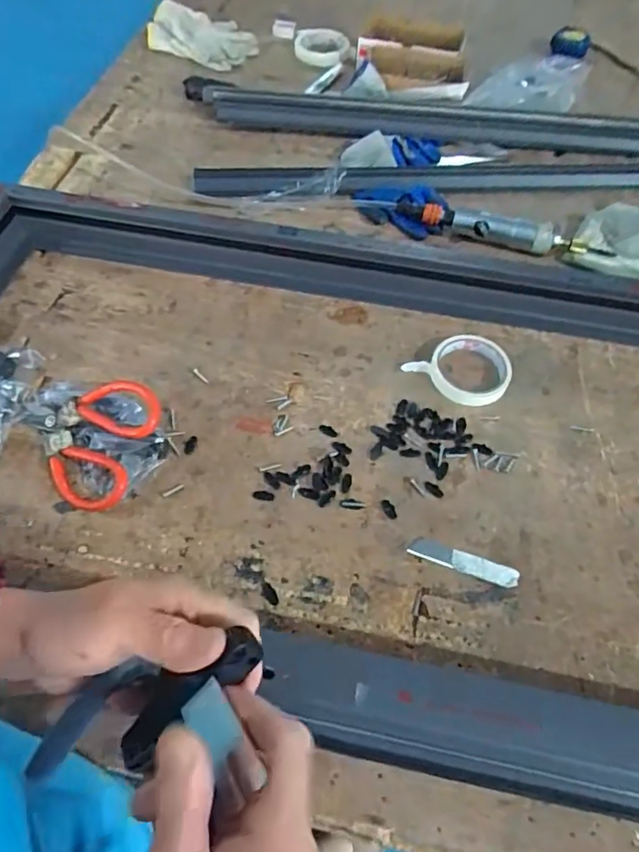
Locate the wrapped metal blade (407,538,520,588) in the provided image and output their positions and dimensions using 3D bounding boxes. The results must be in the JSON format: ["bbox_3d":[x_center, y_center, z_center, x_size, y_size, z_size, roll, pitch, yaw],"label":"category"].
[{"bbox_3d":[0.139,0.132,0.523,0.104,0.008,0.019,17,60,11],"label":"wrapped metal blade"}]

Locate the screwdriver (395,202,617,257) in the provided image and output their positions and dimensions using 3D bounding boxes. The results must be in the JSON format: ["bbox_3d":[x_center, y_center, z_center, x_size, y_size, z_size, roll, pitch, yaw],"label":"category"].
[{"bbox_3d":[0.253,-0.272,0.749,0.297,0.036,0.039,15,59,10],"label":"screwdriver"}]

